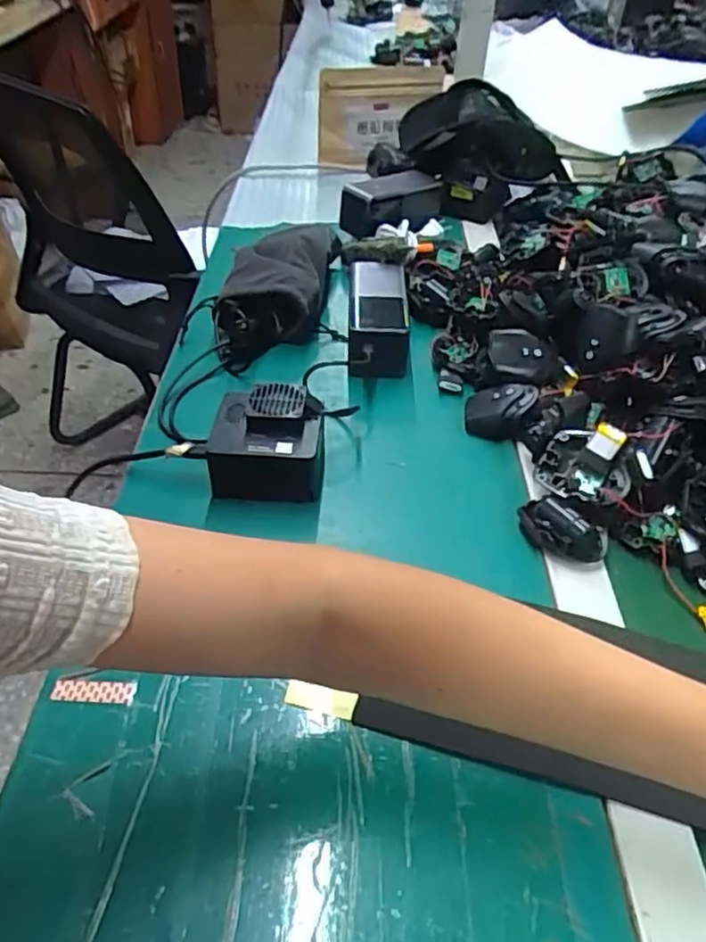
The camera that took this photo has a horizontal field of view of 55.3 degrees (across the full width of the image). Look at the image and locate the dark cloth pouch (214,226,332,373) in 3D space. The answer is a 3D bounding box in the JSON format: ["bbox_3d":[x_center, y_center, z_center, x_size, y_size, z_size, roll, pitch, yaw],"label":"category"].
[{"bbox_3d":[-0.077,-0.186,0.675,0.101,0.051,0.223,5,43,2],"label":"dark cloth pouch"}]

